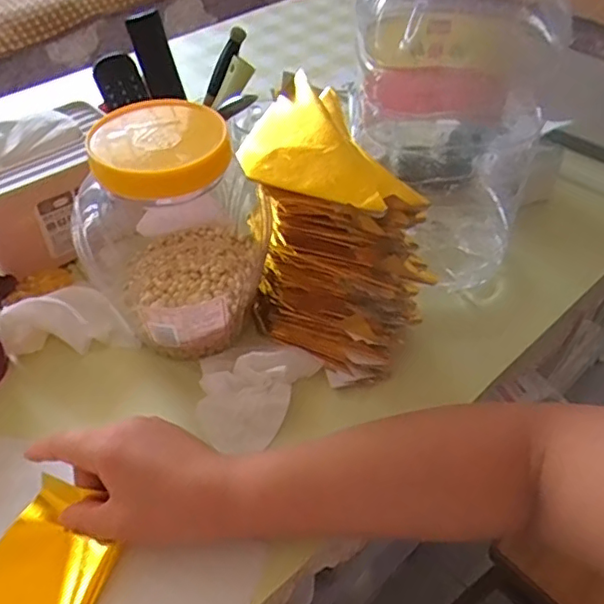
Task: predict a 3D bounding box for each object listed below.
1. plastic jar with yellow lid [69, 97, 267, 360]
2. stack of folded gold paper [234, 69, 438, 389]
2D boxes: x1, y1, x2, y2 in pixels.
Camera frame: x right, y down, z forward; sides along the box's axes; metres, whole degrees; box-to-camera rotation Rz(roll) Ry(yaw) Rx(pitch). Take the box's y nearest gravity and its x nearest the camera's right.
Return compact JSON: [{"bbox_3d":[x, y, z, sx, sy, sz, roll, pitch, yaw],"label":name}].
[{"bbox_3d":[-0.098,-0.060,0.466,0.130,0.181,0.140,0,46,1],"label":"plastic jar with yellow lid"},{"bbox_3d":[0.012,-0.059,0.478,0.104,0.172,0.192,-19,48,-17],"label":"stack of folded gold paper"}]

